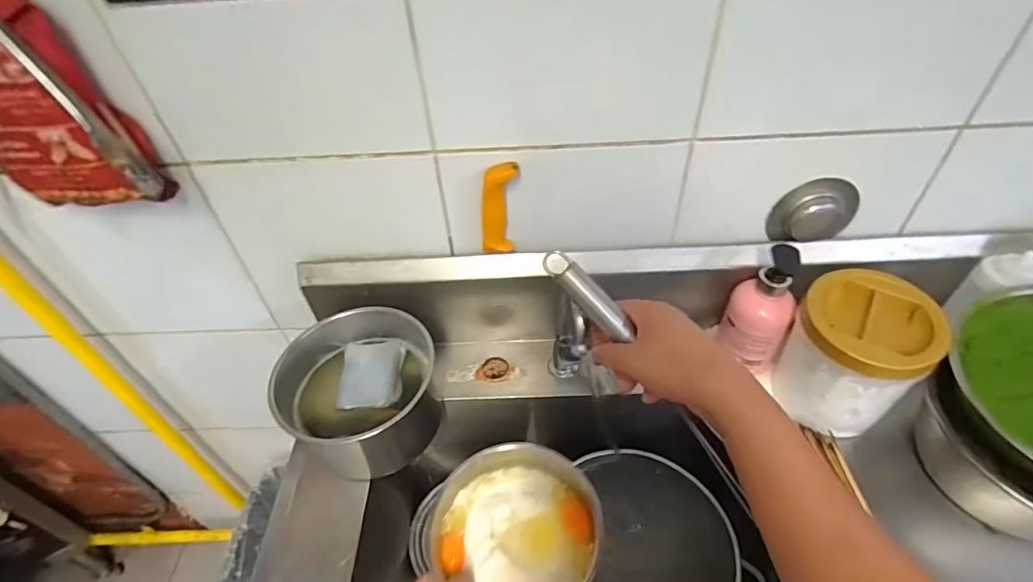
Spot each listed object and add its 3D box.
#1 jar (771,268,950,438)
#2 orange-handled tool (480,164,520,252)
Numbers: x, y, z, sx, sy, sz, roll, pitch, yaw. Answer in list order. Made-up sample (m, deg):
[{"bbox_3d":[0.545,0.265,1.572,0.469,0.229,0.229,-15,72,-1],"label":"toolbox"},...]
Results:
[{"bbox_3d":[0.405,0.084,0.618,0.117,0.177,0.132,-36,53,-28],"label":"jar"},{"bbox_3d":[-0.021,-0.103,0.638,0.051,0.136,0.020,0,45,4],"label":"orange-handled tool"}]

